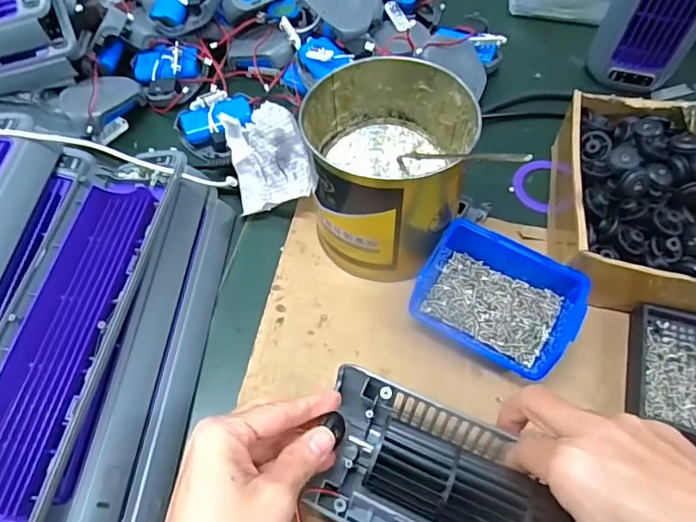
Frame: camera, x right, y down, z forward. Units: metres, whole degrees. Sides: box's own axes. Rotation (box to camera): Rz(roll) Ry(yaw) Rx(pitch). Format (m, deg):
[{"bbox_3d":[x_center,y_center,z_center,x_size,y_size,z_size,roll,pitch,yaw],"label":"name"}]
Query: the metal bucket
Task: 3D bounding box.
[{"bbox_3d":[0.028,-0.067,0.392,0.119,0.116,0.125,-1,61,1],"label":"metal bucket"}]

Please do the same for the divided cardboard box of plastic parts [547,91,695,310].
[{"bbox_3d":[0.279,-0.045,0.390,0.211,0.068,0.170,9,61,7],"label":"divided cardboard box of plastic parts"}]

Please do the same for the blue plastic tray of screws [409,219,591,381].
[{"bbox_3d":[0.110,0.031,0.376,0.111,0.048,0.082,29,65,16],"label":"blue plastic tray of screws"}]

